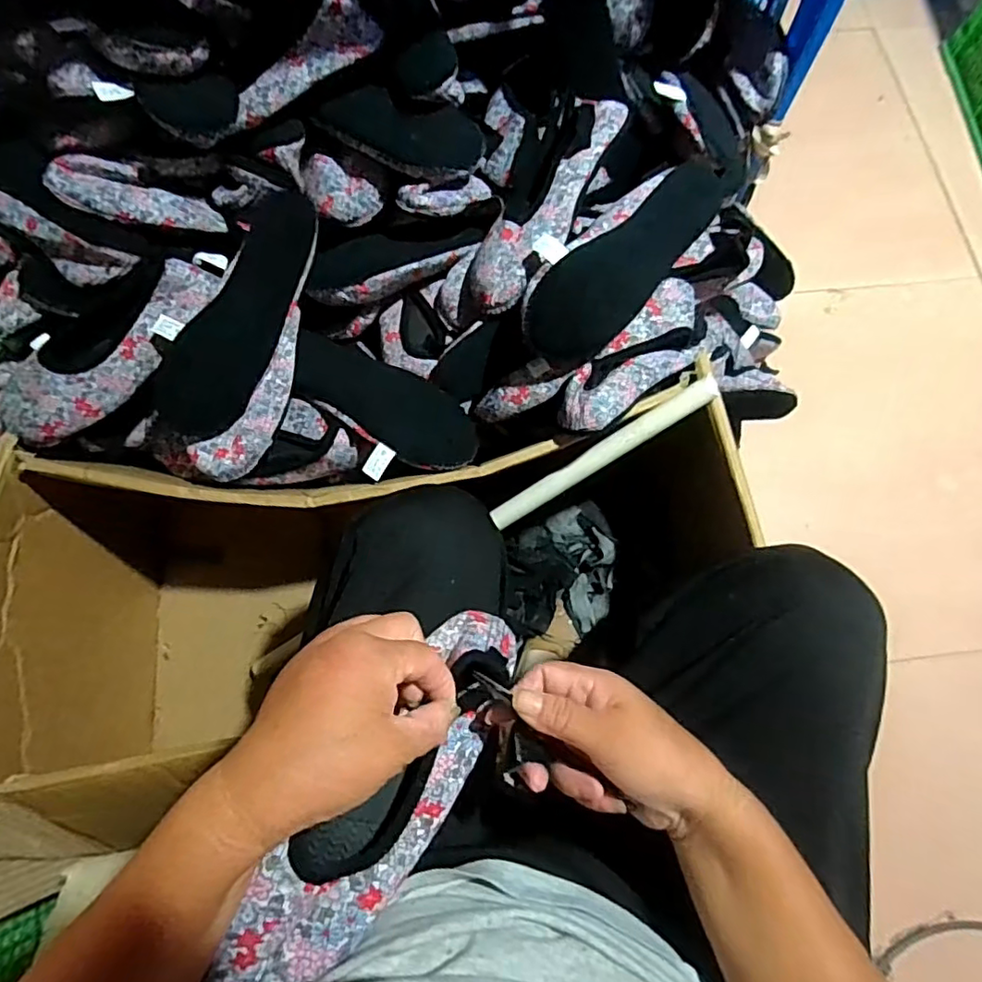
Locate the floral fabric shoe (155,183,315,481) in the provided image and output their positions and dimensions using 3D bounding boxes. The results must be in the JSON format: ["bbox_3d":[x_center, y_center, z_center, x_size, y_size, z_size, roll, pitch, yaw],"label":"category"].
[{"bbox_3d":[-0.255,-0.159,0.617,0.131,0.056,0.309,20,89,5],"label":"floral fabric shoe"}]

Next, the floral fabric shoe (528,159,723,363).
[{"bbox_3d":[0.134,-0.231,0.602,0.254,0.029,0.095,-44,118,-5],"label":"floral fabric shoe"}]

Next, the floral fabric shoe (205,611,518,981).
[{"bbox_3d":[-0.059,0.180,0.358,0.065,0.051,0.250,33,66,9],"label":"floral fabric shoe"}]

